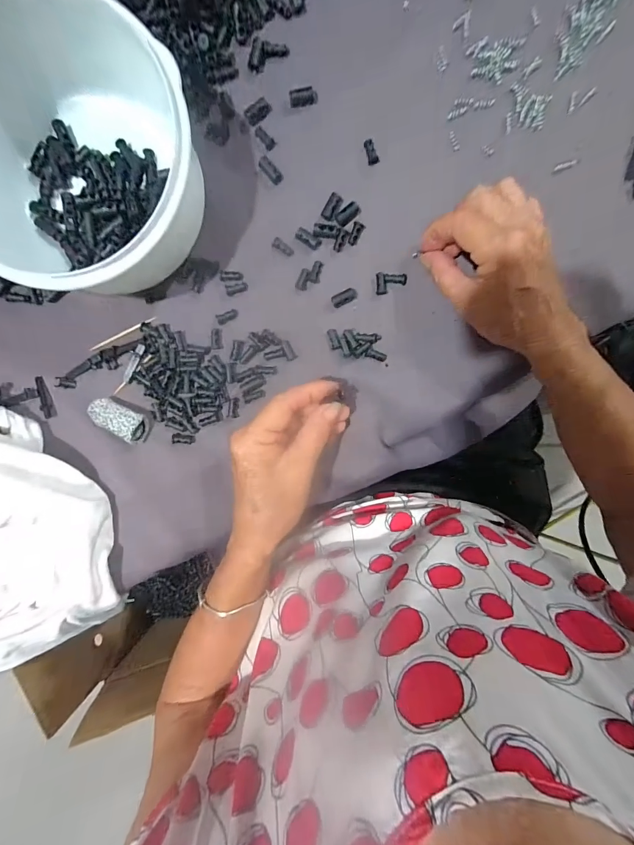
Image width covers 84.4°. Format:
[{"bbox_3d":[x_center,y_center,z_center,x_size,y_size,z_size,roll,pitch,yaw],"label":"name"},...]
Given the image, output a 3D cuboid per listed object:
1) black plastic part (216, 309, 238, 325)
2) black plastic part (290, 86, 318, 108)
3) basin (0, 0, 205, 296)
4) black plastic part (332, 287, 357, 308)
[{"bbox_3d":[-0.072,-0.086,0.282,0.018,0.004,0.008,-20,98,3],"label":"black plastic part"},{"bbox_3d":[-0.010,-0.242,0.260,0.020,0.007,0.009,-8,96,2],"label":"black plastic part"},{"bbox_3d":[-0.155,-0.171,0.232,0.159,0.080,0.149,0,96,1],"label":"basin"},{"bbox_3d":[0.022,-0.100,0.278,0.020,0.006,0.010,-26,95,3],"label":"black plastic part"}]

